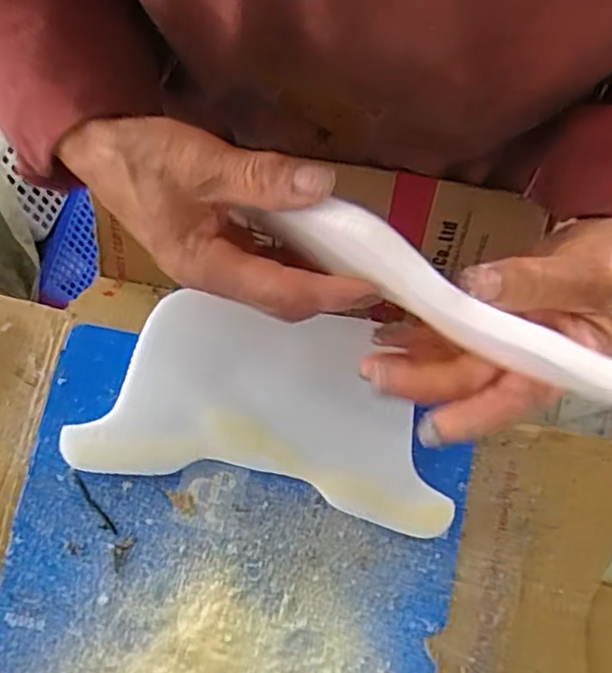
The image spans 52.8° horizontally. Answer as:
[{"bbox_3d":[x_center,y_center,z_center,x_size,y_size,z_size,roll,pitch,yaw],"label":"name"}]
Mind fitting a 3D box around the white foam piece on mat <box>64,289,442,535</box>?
[{"bbox_3d":[-0.026,0.046,0.432,0.249,0.018,0.131,10,80,3],"label":"white foam piece on mat"}]

